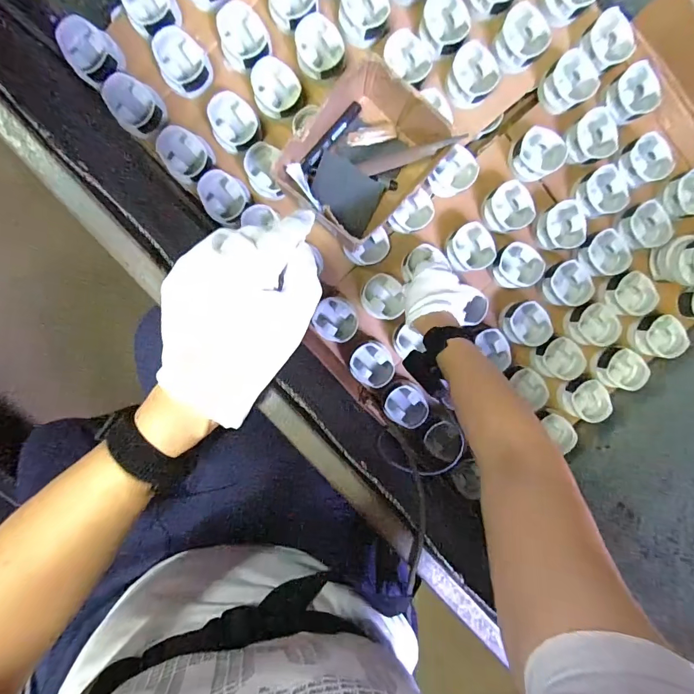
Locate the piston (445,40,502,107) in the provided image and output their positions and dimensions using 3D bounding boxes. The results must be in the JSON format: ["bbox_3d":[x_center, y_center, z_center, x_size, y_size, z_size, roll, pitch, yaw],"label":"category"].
[{"bbox_3d":[0.200,-0.430,0.624,0.076,0.048,0.084,13,97,-4],"label":"piston"}]

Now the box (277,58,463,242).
[{"bbox_3d":[0.018,-0.272,0.575,0.160,0.105,0.203,43,94,-7],"label":"box"}]

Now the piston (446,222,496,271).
[{"bbox_3d":[0.208,-0.167,0.665,0.070,0.044,0.076,0,98,-3],"label":"piston"}]

